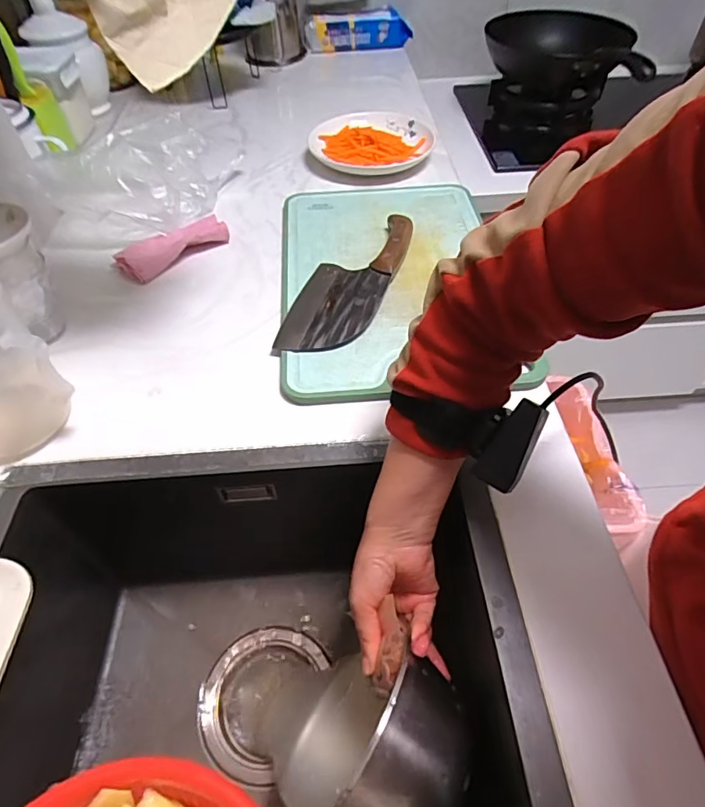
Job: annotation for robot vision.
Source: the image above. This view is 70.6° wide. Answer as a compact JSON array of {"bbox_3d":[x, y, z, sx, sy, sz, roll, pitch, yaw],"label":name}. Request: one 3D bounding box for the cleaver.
[{"bbox_3d":[0.000,-0.155,0.610,0.097,0.028,0.272,17,52,15],"label":"cleaver"}]

